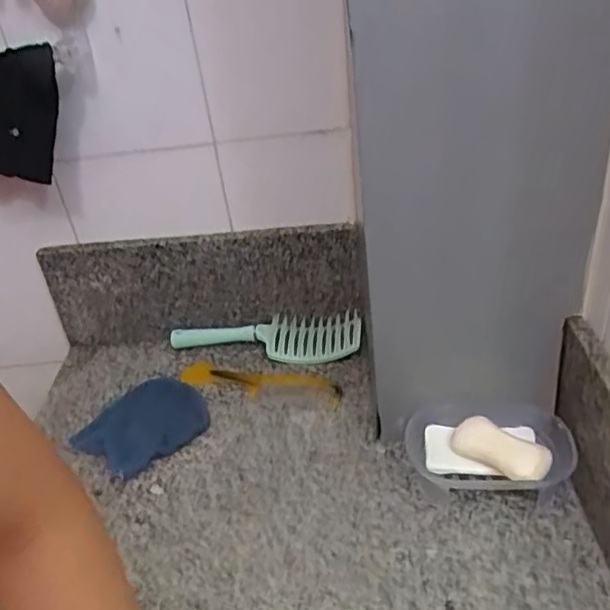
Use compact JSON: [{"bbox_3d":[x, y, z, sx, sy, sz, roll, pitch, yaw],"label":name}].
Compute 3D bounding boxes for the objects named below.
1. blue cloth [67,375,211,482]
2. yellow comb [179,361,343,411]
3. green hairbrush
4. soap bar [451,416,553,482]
[{"bbox_3d":[-0.188,0.136,0.723,0.143,0.017,0.117,-32,42,-33],"label":"blue cloth"},{"bbox_3d":[-0.057,0.094,0.779,0.211,0.007,0.049,6,36,17],"label":"yellow comb"},{"bbox_3d":[-0.053,0.046,0.820,0.248,0.033,0.070,-2,34,6],"label":"green hairbrush"},{"bbox_3d":[0.184,0.135,0.586,0.089,0.018,0.041,24,45,38],"label":"soap bar"}]

